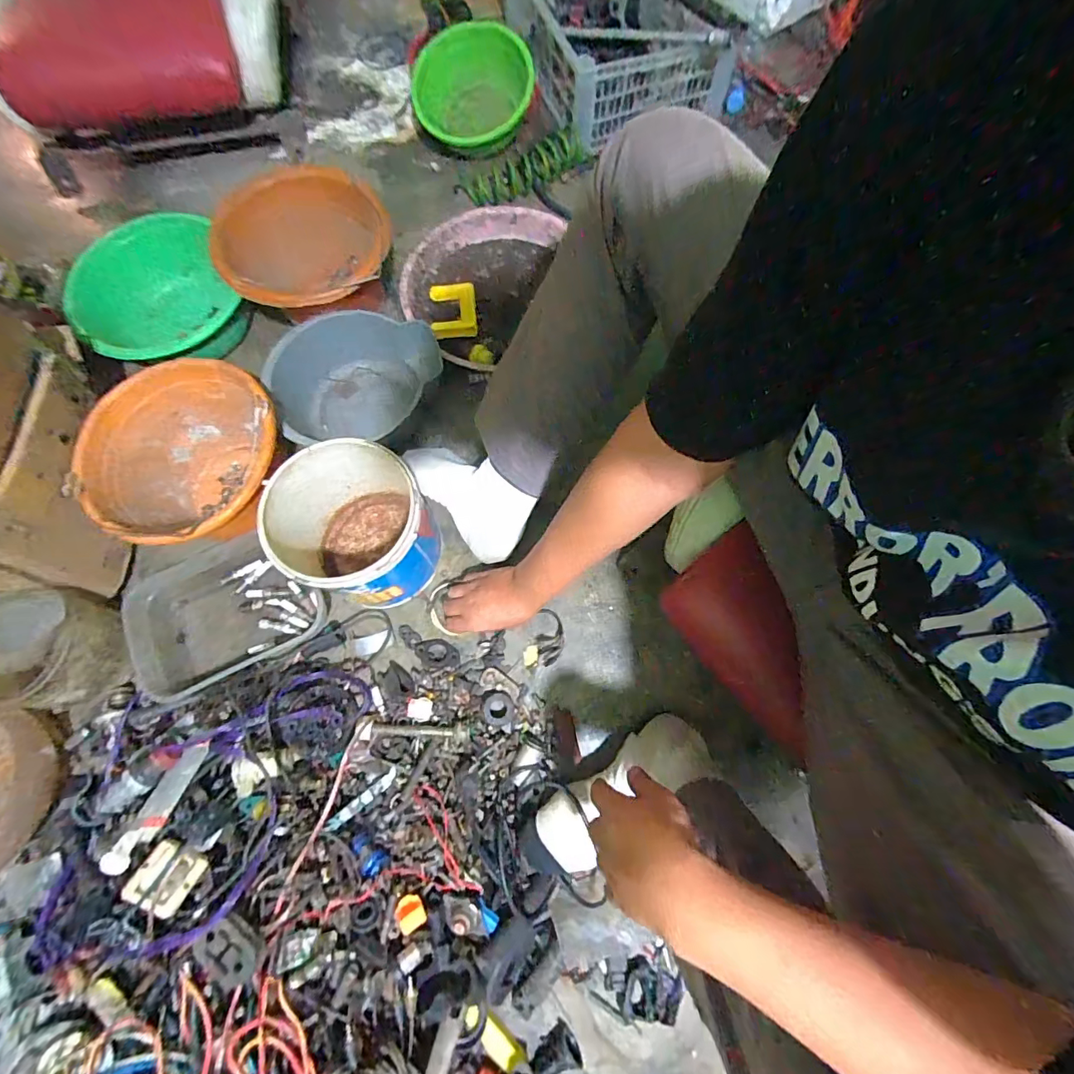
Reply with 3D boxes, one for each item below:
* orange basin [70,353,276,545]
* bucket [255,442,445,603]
[{"bbox_3d":[-0.463,-0.099,0.686,0.232,0.169,0.246,0,74,0],"label":"orange basin"},{"bbox_3d":[-0.230,-0.008,0.649,0.175,0.196,0.174,0,74,0],"label":"bucket"}]

